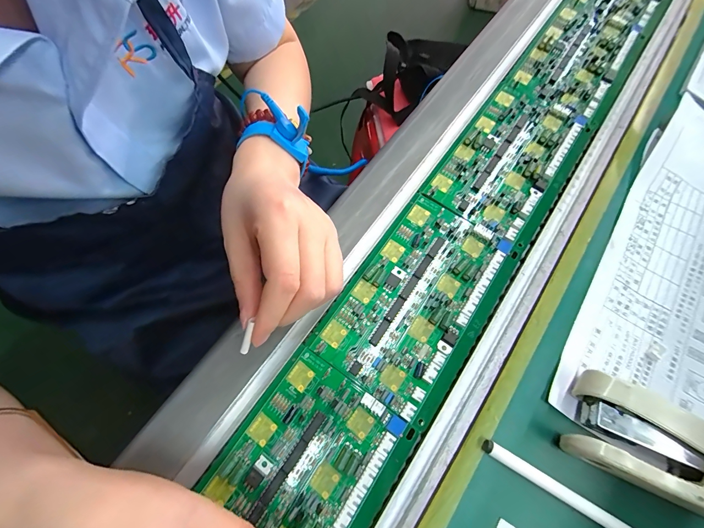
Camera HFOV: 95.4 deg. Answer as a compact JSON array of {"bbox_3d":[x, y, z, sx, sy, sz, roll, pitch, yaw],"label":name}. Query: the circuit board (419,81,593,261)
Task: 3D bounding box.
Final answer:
[{"bbox_3d":[0.138,-0.091,0.285,0.095,0.010,0.161,34,73,13],"label":"circuit board"}]

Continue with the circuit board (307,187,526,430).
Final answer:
[{"bbox_3d":[0.050,0.026,0.240,0.096,0.008,0.151,34,73,13],"label":"circuit board"}]

